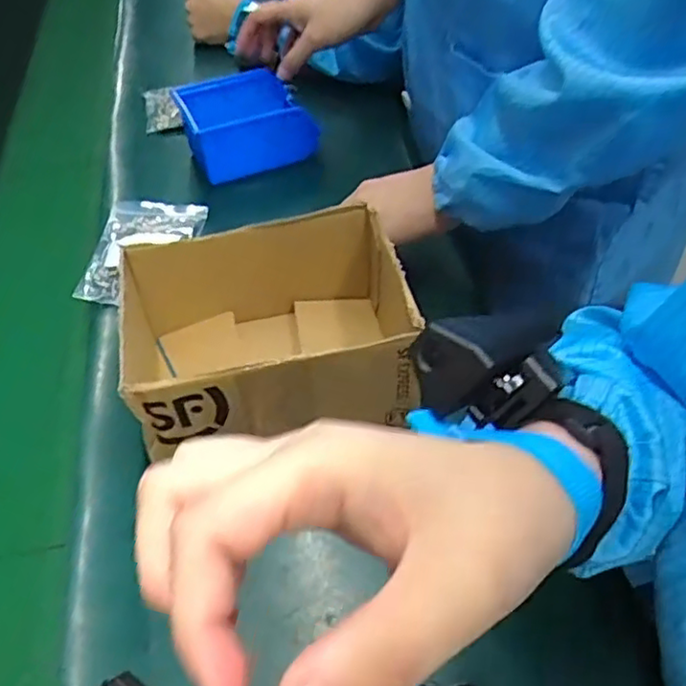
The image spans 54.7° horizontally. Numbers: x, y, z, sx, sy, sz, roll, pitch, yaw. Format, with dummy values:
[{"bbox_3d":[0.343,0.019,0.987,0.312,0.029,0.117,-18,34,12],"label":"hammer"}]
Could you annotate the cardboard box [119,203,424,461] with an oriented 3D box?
[{"bbox_3d":[-0.055,0.001,0.506,0.216,0.119,0.159,-12,46,-5],"label":"cardboard box"}]

